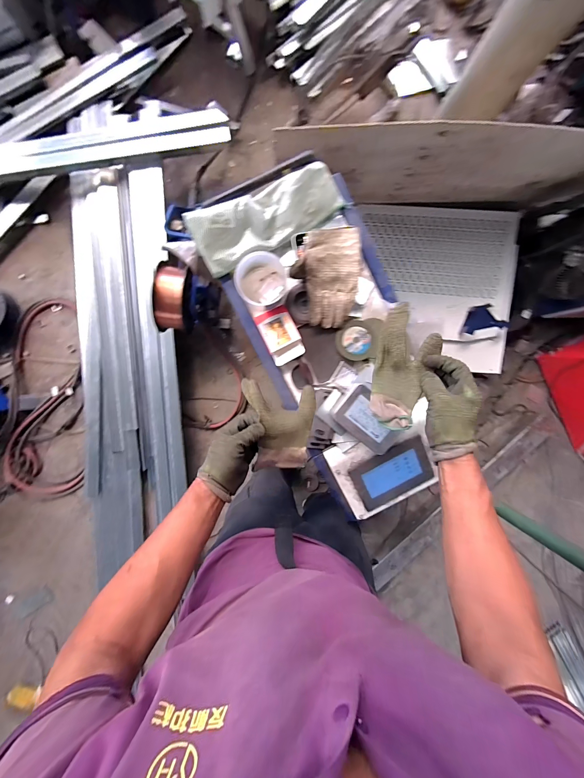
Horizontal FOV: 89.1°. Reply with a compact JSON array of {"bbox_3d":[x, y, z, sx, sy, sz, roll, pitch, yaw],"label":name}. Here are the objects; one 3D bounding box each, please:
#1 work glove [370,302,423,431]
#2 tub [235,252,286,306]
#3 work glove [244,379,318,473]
[{"bbox_3d":[0.184,-0.035,0.539,0.030,0.106,0.215,-5,101,-22],"label":"work glove"},{"bbox_3d":[-0.073,-0.255,0.706,0.112,0.087,0.106,0,94,-3],"label":"tub"},{"bbox_3d":[-0.030,0.073,0.596,0.144,0.082,0.179,3,91,-39],"label":"work glove"}]

